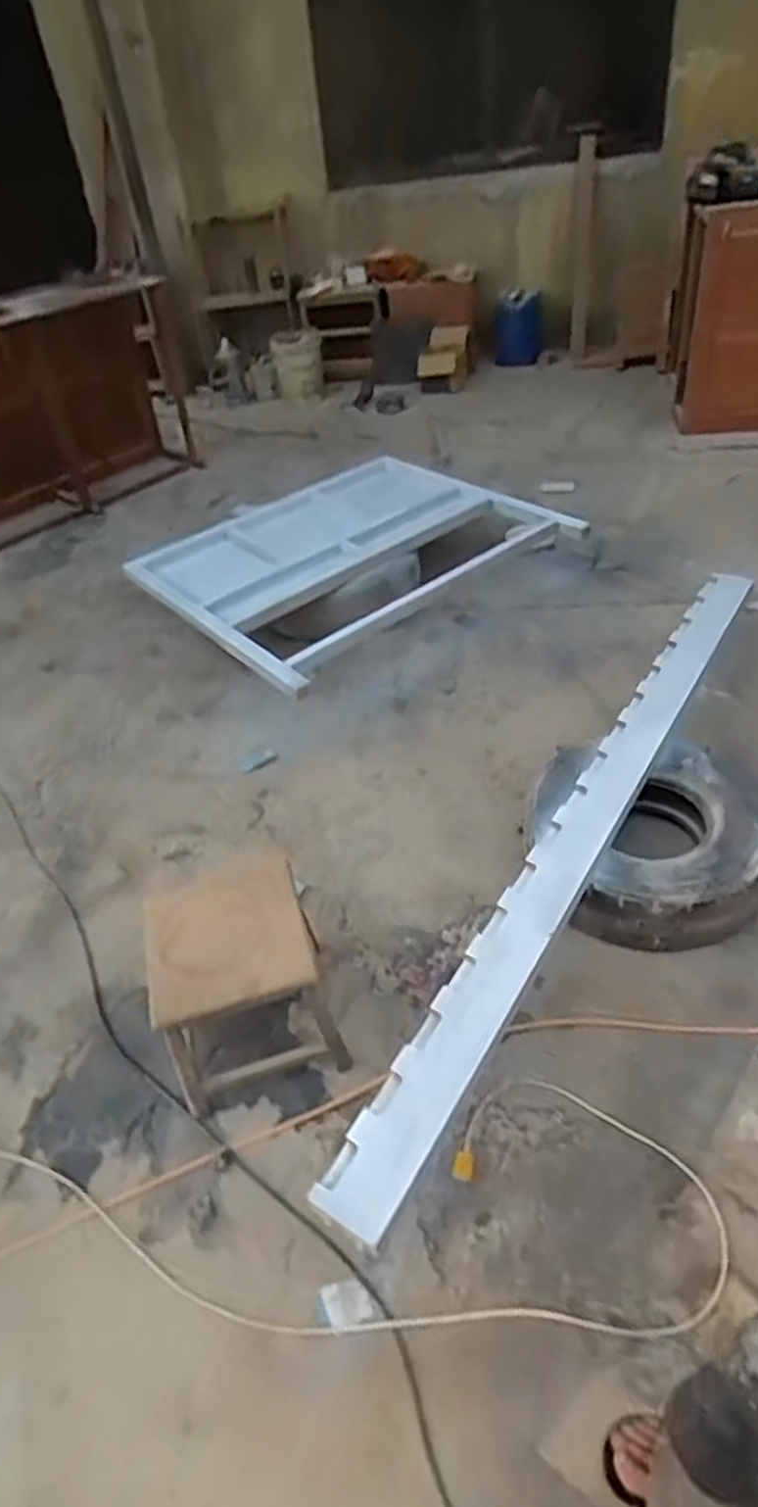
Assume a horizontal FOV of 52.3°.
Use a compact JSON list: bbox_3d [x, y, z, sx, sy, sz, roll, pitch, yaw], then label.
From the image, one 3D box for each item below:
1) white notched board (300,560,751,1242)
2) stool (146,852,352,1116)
[{"bbox_3d":[0.469,0.094,1.647,0.116,0.051,1.900,19,46,29],"label":"white notched board"},{"bbox_3d":[-0.247,0.414,1.438,0.297,0.322,0.310,-14,43,-7],"label":"stool"}]

